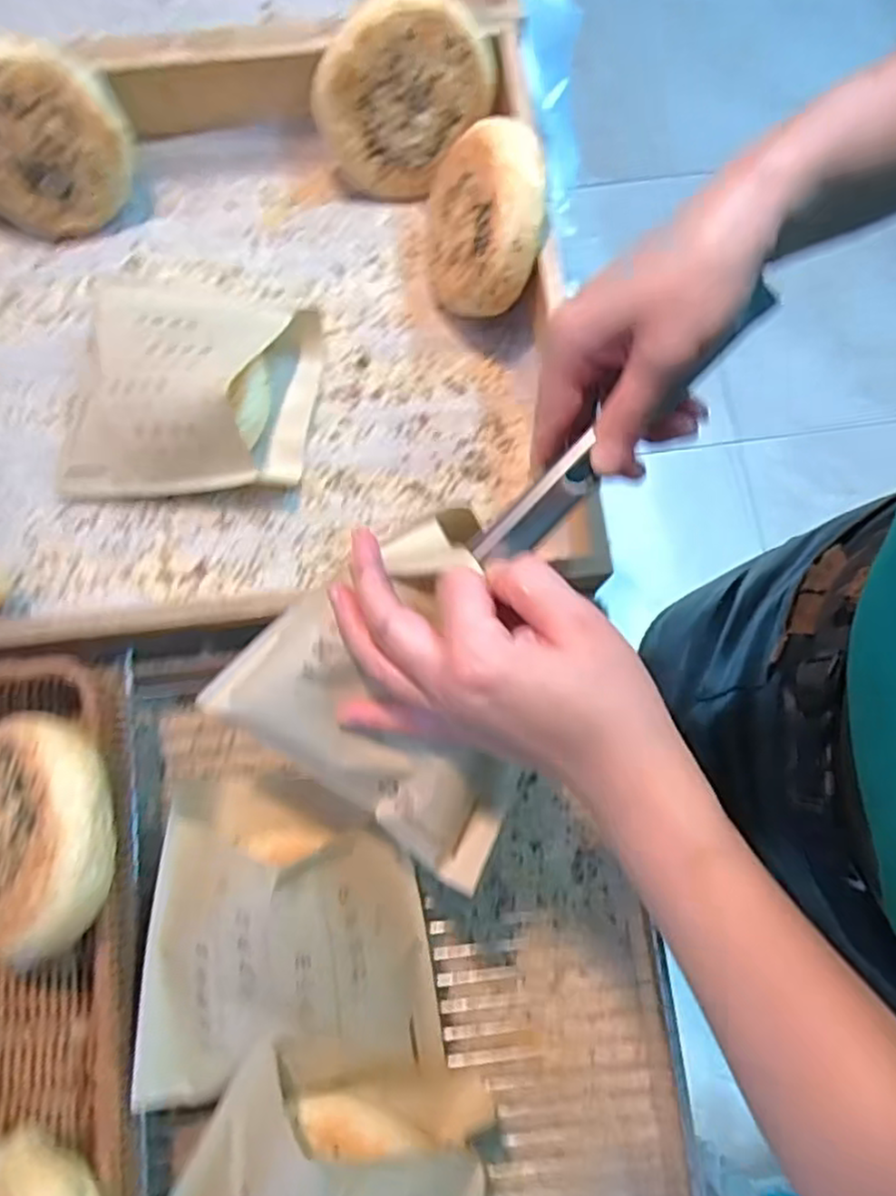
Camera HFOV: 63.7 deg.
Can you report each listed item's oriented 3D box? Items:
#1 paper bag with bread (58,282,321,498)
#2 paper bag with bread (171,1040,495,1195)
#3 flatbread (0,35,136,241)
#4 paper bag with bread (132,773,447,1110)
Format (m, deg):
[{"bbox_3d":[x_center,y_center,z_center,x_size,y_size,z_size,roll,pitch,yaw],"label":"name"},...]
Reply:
[{"bbox_3d":[-0.181,-0.153,0.490,0.169,0.071,0.164,4,78,0],"label":"paper bag with bread"},{"bbox_3d":[-0.055,0.305,0.355,0.157,0.089,0.144,23,79,4],"label":"paper bag with bread"},{"bbox_3d":[-0.290,-0.319,0.508,0.121,0.113,0.025,-15,51,12],"label":"flatbread"},{"bbox_3d":[-0.092,0.174,0.379,0.155,0.070,0.159,-8,78,-2],"label":"paper bag with bread"}]

